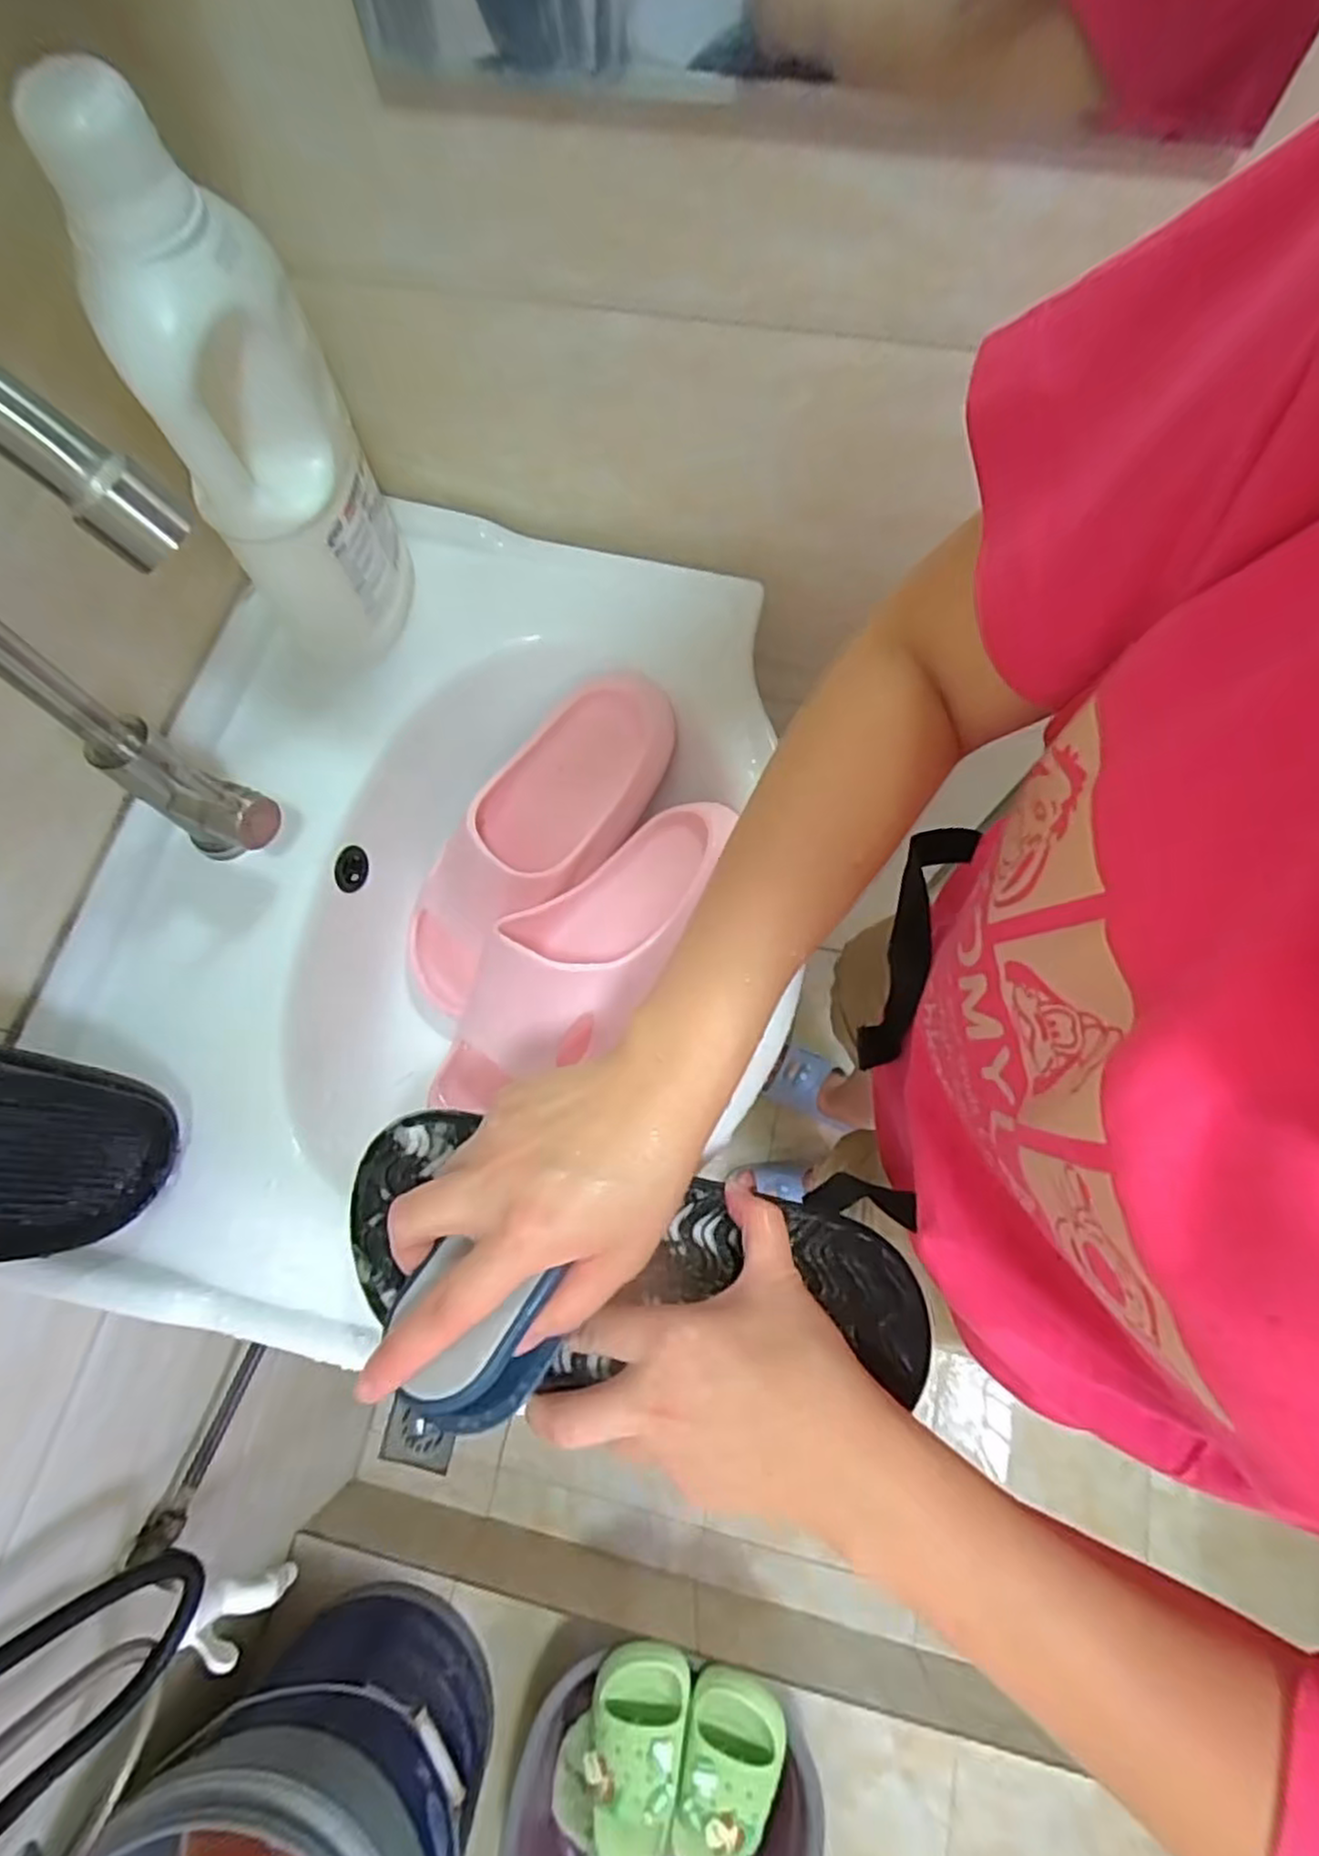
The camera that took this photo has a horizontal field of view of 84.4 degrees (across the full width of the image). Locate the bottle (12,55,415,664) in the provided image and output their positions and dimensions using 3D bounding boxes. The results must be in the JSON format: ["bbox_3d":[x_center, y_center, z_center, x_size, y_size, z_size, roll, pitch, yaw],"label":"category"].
[{"bbox_3d":[-0.197,-0.244,0.372,0.088,0.256,0.068,-26,74,-8],"label":"bottle"}]

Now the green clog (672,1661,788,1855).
[{"bbox_3d":[0.071,0.850,0.734,0.100,0.074,0.137,14,72,4],"label":"green clog"}]

